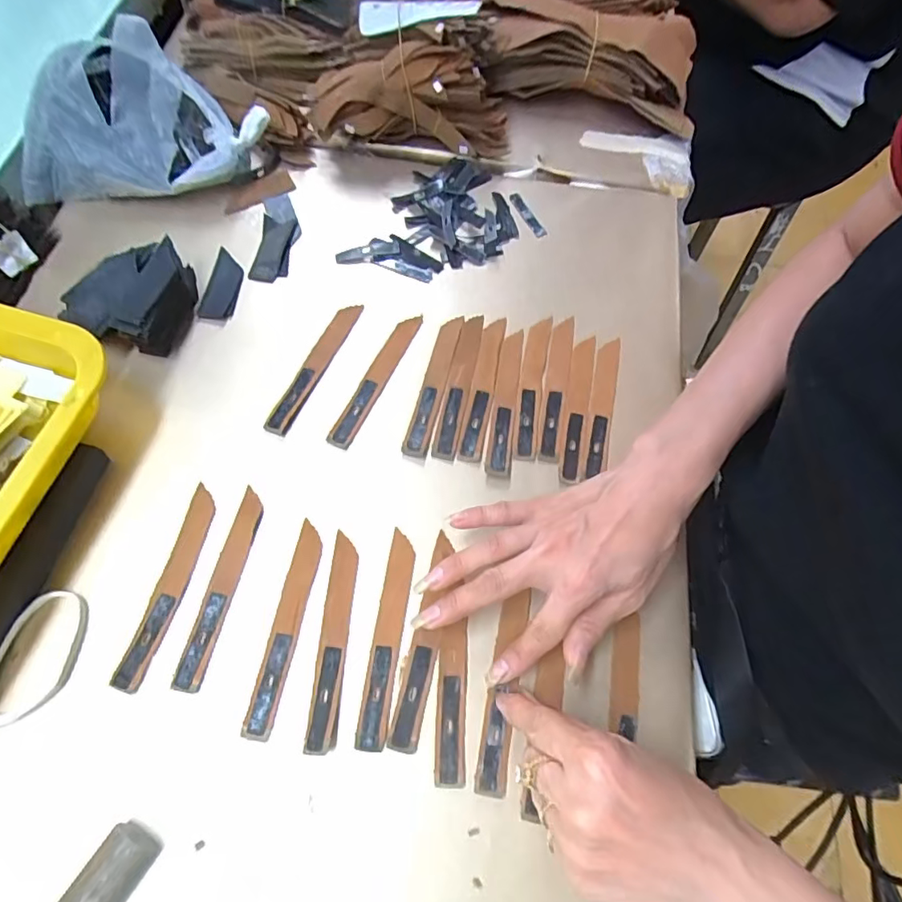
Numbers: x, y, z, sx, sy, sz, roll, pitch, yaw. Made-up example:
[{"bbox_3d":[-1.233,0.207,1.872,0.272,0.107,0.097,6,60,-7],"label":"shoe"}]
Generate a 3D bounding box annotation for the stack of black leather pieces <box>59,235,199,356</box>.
[{"bbox_3d":[-0.229,-0.116,0.391,0.069,0.032,0.078,11,66,2],"label":"stack of black leather pieces"}]

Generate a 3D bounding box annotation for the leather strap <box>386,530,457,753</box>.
[{"bbox_3d":[-0.014,0.112,0.323,0.017,0.004,0.124,14,66,1],"label":"leather strap"}]

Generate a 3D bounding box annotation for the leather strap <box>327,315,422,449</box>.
[{"bbox_3d":[-0.055,-0.055,0.400,0.018,0.006,0.124,24,67,7],"label":"leather strap"}]

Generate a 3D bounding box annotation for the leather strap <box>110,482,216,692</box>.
[{"bbox_3d":[-0.171,0.080,0.326,0.017,0.004,0.122,12,66,2],"label":"leather strap"}]

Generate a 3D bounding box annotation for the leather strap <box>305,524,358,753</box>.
[{"bbox_3d":[-0.070,0.111,0.321,0.016,0.006,0.122,4,66,-2],"label":"leather strap"}]

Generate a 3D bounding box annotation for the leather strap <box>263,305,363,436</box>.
[{"bbox_3d":[-0.101,-0.066,0.401,0.018,0.007,0.123,22,66,6],"label":"leather strap"}]

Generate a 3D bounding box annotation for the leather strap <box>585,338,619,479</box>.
[{"bbox_3d":[0.112,-0.035,0.392,0.020,0.007,0.112,15,65,-9],"label":"leather strap"}]

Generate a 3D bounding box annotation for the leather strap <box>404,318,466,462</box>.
[{"bbox_3d":[-0.012,-0.051,0.392,0.017,0.005,0.120,13,66,3],"label":"leather strap"}]

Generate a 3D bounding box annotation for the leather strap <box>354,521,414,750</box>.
[{"bbox_3d":[-0.038,0.110,0.321,0.017,0.004,0.123,8,66,0],"label":"leather strap"}]

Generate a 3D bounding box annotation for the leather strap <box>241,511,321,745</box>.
[{"bbox_3d":[-0.099,0.104,0.323,0.016,0.004,0.123,11,66,1],"label":"leather strap"}]

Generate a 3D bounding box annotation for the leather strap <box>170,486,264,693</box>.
[{"bbox_3d":[-0.141,0.082,0.329,0.015,0.005,0.121,11,66,1],"label":"leather strap"}]

